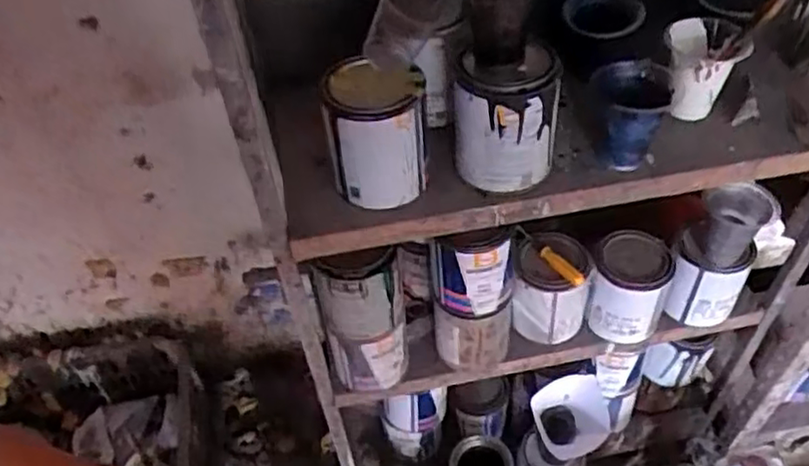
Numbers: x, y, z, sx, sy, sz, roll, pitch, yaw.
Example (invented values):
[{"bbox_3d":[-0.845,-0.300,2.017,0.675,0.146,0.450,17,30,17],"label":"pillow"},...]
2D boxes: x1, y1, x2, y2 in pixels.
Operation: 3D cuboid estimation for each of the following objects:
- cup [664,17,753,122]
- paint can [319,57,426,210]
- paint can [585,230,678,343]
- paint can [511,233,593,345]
[{"bbox_3d":[0.354,-0.194,0.820,0.080,0.097,0.075,-2,48,2],"label":"cup"},{"bbox_3d":[-0.032,-0.110,0.749,0.103,0.137,0.098,-3,49,3],"label":"paint can"},{"bbox_3d":[0.328,0.078,1.002,0.103,0.129,0.108,-2,48,2],"label":"paint can"},{"bbox_3d":[0.215,0.086,1.010,0.110,0.138,0.098,4,49,7],"label":"paint can"}]

